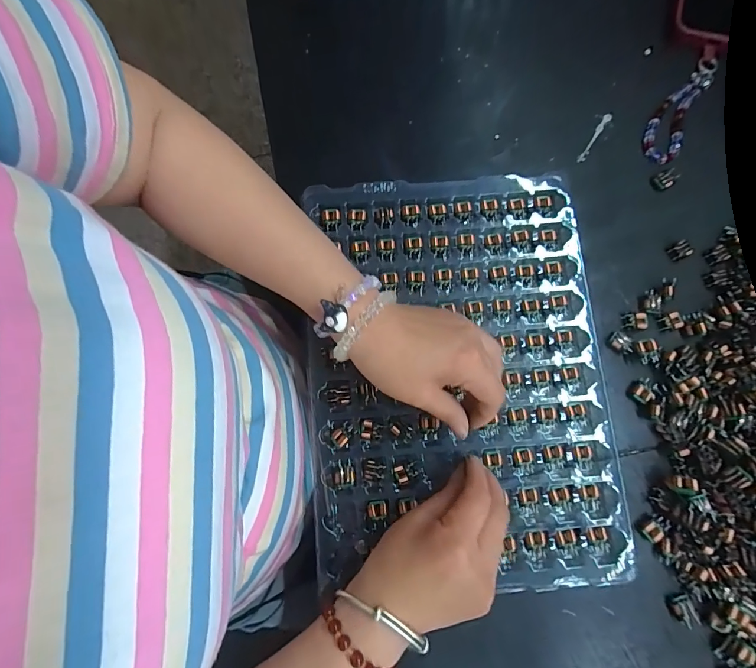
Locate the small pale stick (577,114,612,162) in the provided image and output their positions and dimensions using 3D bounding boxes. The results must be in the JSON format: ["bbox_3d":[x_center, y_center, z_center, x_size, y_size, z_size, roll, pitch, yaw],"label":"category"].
[{"bbox_3d":[0.206,-0.186,0.366,0.007,0.004,0.059,34,81,5],"label":"small pale stick"}]

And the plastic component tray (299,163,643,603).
[{"bbox_3d":[0.063,0.029,0.316,0.234,0.017,0.329,-4,80,-2],"label":"plastic component tray"}]

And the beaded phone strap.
[{"bbox_3d":[0.288,-0.217,0.368,0.034,0.005,0.125,32,80,4],"label":"beaded phone strap"}]

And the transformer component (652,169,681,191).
[{"bbox_3d":[0.266,-0.143,0.356,0.023,0.005,0.015,-32,82,-7],"label":"transformer component"}]

